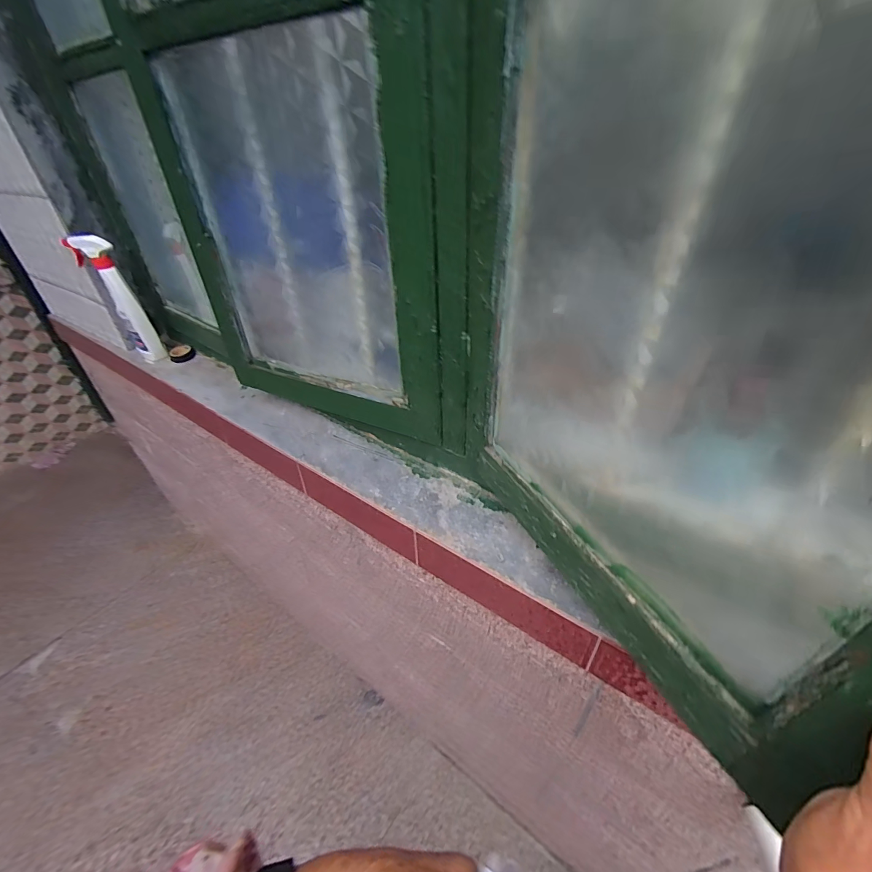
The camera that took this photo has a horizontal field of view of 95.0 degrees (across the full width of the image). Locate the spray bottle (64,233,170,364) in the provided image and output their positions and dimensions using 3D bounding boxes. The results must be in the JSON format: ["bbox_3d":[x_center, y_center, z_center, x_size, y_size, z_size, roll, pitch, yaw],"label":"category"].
[{"bbox_3d":[-0.634,-0.266,0.802,0.070,0.246,0.077,-25,43,-27],"label":"spray bottle"}]

